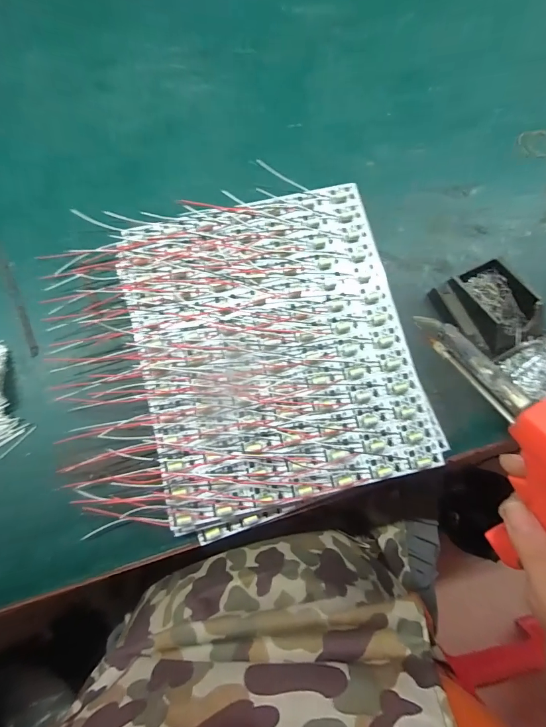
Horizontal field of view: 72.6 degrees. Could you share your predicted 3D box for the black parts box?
[{"bbox_3d":[0.206,-0.052,0.352,0.075,0.038,0.087,-29,79,-5],"label":"black parts box"}]

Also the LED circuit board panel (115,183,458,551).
[{"bbox_3d":[0.002,-0.017,0.352,0.250,0.016,0.293,-17,79,-3],"label":"LED circuit board panel"}]

